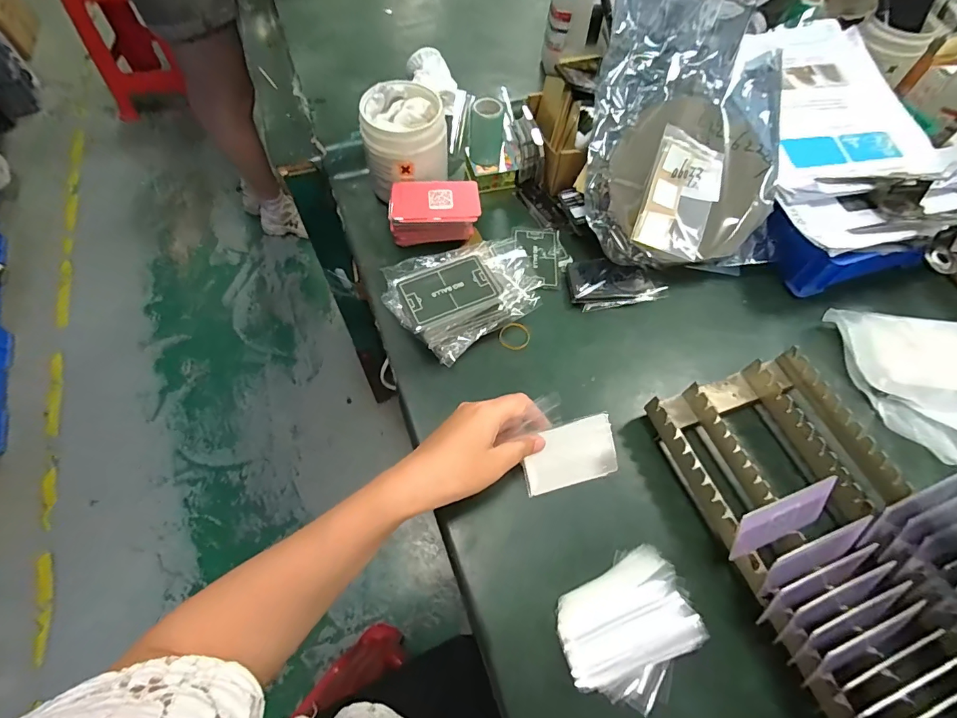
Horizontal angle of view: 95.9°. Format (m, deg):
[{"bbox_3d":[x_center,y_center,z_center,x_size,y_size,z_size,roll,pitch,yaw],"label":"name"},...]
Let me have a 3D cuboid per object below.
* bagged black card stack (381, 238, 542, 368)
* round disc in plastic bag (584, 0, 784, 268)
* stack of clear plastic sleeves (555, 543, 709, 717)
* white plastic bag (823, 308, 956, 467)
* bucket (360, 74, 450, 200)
[{"bbox_3d":[-0.012,-0.069,0.445,0.150,0.064,0.107,-30,66,-16],"label":"bagged black card stack"},{"bbox_3d":[0.218,-0.237,0.459,0.198,0.055,0.268,-2,97,3],"label":"round disc in plastic bag"},{"bbox_3d":[0.117,0.209,0.333,0.106,0.034,0.090,-27,67,-16],"label":"stack of clear plastic sleeves"},{"bbox_3d":[0.436,0.026,0.421,0.159,0.032,0.159,7,62,1],"label":"white plastic bag"},{"bbox_3d":[-0.081,-0.248,0.502,0.107,0.096,0.087,-39,70,-20],"label":"bucket"}]

